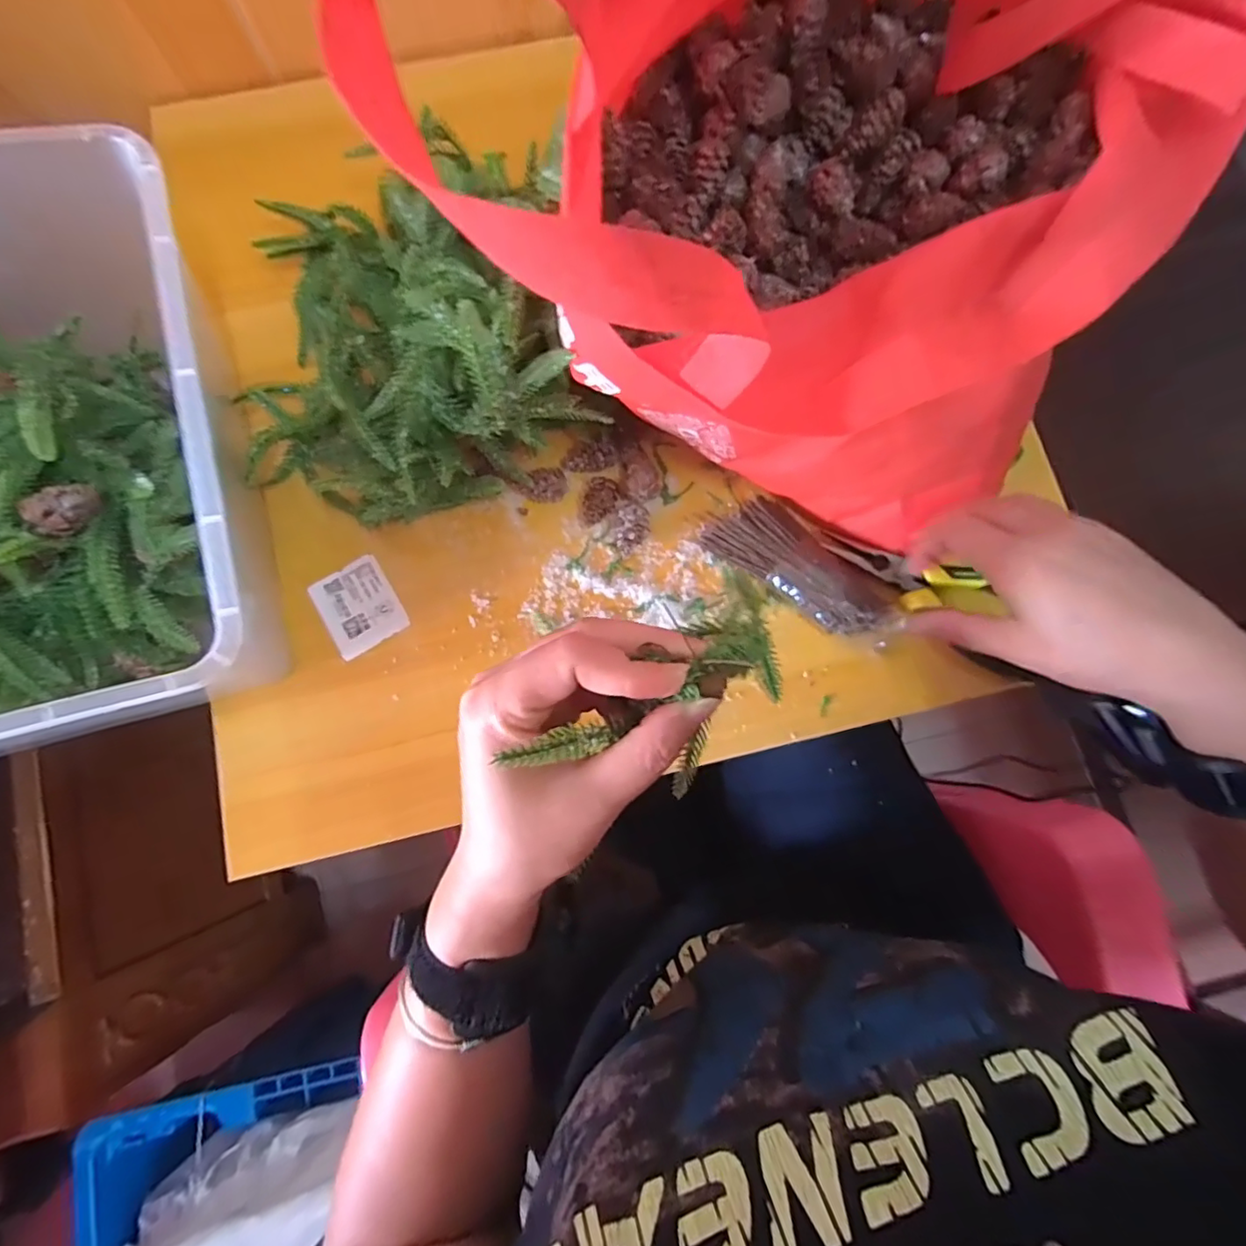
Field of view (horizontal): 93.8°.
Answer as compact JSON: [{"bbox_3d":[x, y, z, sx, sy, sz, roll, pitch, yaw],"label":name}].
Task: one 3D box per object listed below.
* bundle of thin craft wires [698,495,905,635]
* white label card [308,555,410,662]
[{"bbox_3d":[0.121,-0.036,0.385,0.135,0.020,0.048,36,81,6],"label":"bundle of thin craft wires"},{"bbox_3d":[-0.176,-0.012,0.388,0.048,0.004,0.058,-31,81,-6],"label":"white label card"}]

